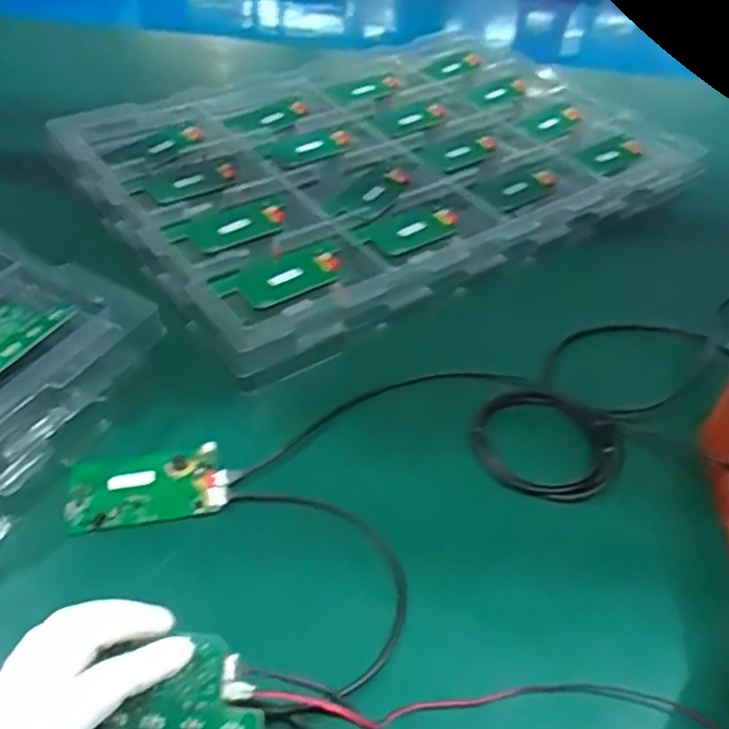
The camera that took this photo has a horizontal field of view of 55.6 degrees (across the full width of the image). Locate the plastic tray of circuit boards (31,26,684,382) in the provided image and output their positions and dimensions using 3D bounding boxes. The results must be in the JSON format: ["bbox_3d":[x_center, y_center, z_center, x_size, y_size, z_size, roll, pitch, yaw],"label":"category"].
[{"bbox_3d":[0.033,-0.259,0.845,0.668,0.064,0.473,-25,53,-27],"label":"plastic tray of circuit boards"}]

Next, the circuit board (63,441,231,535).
[{"bbox_3d":[-0.162,0.091,0.518,0.114,0.014,0.063,-7,47,-13],"label":"circuit board"}]

